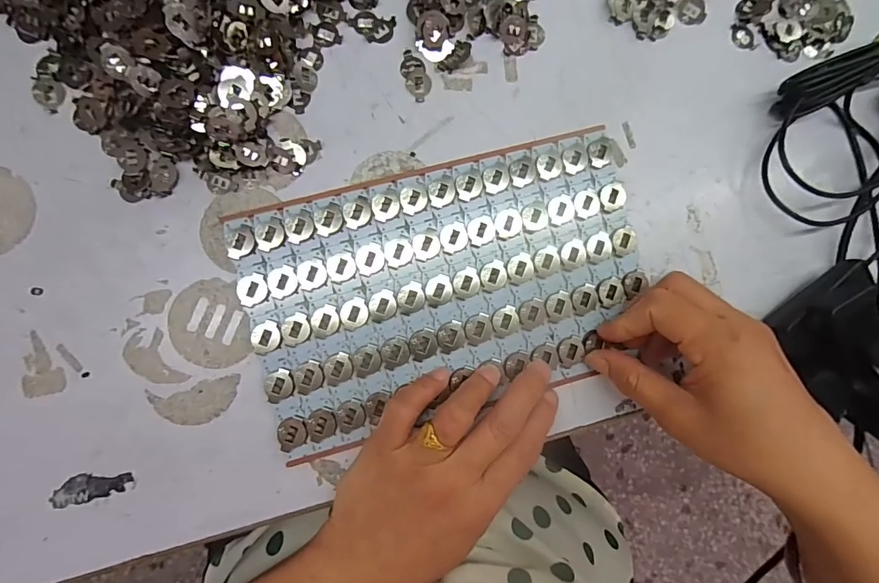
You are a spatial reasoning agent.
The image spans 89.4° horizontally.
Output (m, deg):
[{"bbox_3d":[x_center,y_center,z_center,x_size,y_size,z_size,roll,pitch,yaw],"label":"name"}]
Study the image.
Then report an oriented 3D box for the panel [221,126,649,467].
[{"bbox_3d":[0.008,-0.004,0.281,0.246,0.007,0.152,-14,89,-6],"label":"panel"}]

